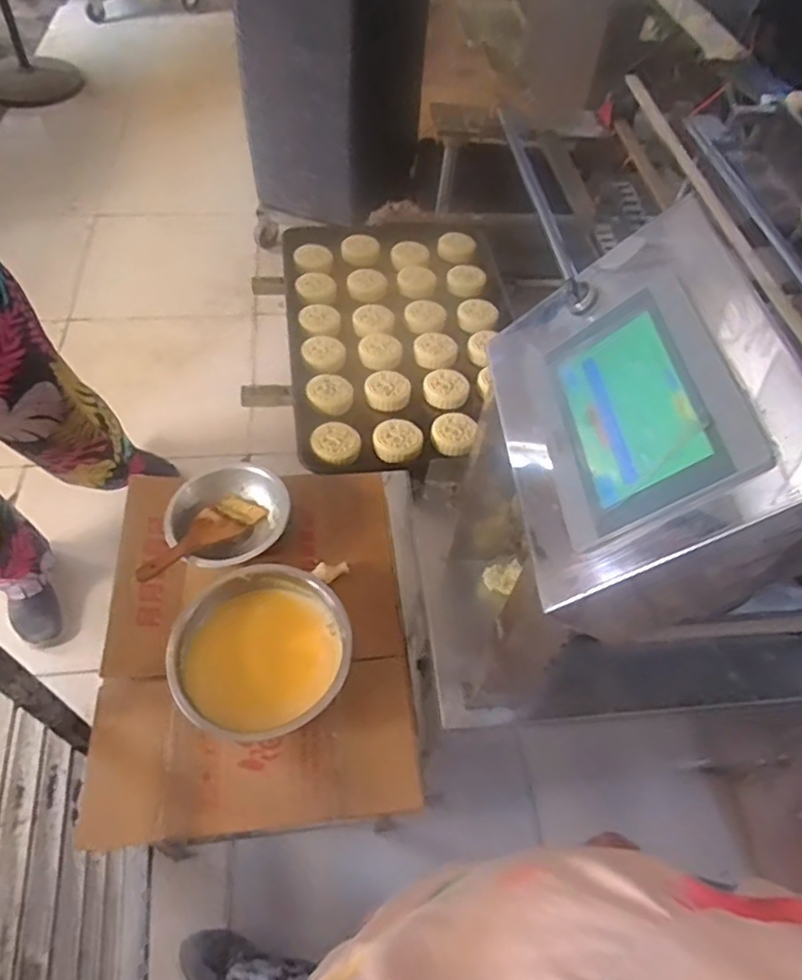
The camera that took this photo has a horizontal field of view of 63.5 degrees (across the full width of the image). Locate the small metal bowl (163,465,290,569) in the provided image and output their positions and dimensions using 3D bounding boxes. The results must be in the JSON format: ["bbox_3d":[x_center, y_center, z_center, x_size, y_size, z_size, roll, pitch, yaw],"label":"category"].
[{"bbox_3d":[-0.272,0.046,1.010,0.166,0.055,0.182,1,52,-2],"label":"small metal bowl"}]

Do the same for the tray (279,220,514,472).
[{"bbox_3d":[-0.004,-0.283,1.125,0.414,0.064,0.581,-5,52,-7],"label":"tray"}]

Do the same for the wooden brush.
[{"bbox_3d":[-0.302,0.068,0.970,0.071,0.025,0.219,29,38,19],"label":"wooden brush"}]

